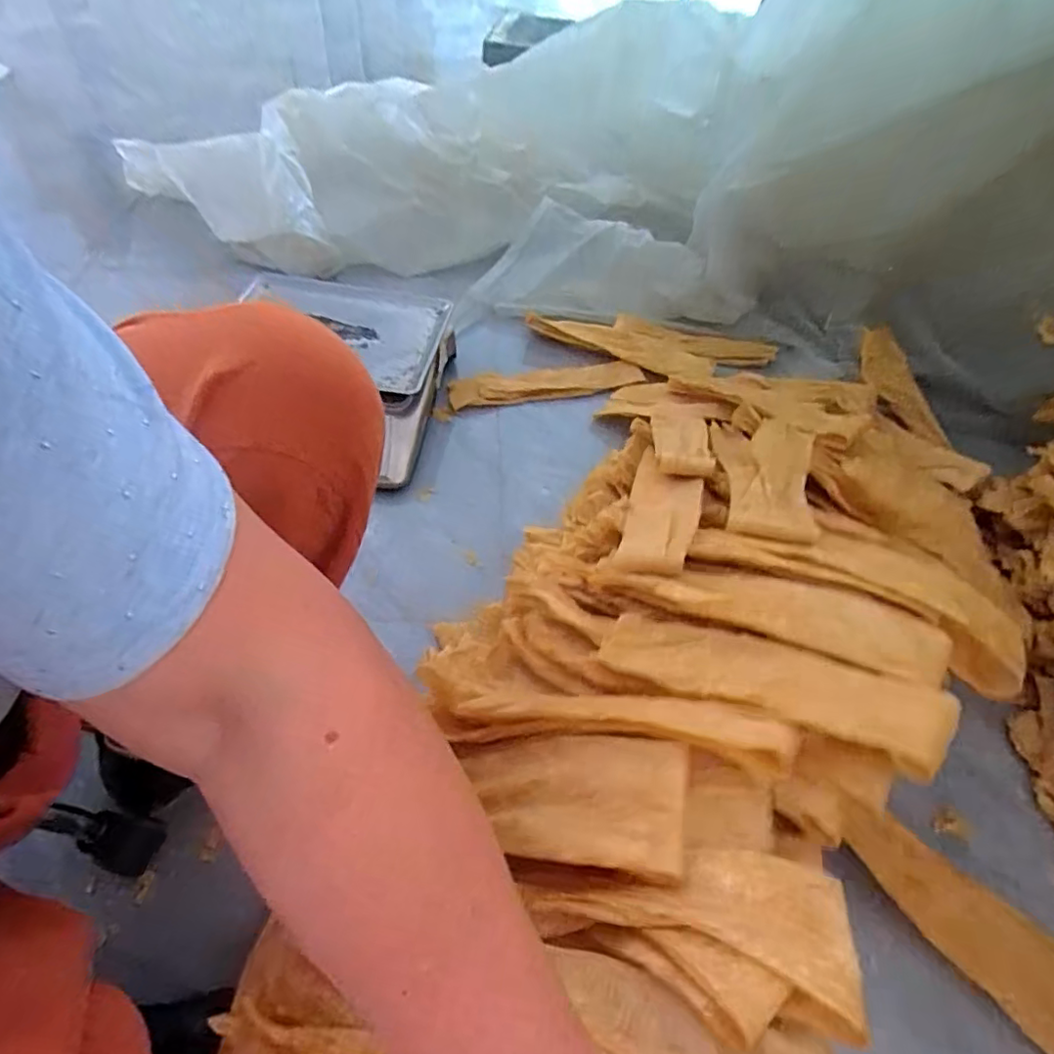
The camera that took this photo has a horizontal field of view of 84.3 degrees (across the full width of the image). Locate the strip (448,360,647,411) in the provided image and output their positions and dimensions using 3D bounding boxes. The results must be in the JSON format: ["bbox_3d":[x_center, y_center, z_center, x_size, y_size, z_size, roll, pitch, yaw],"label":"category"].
[{"bbox_3d":[0.033,-0.249,1.006,0.332,0.021,0.066,-9,54,-11],"label":"strip"}]

